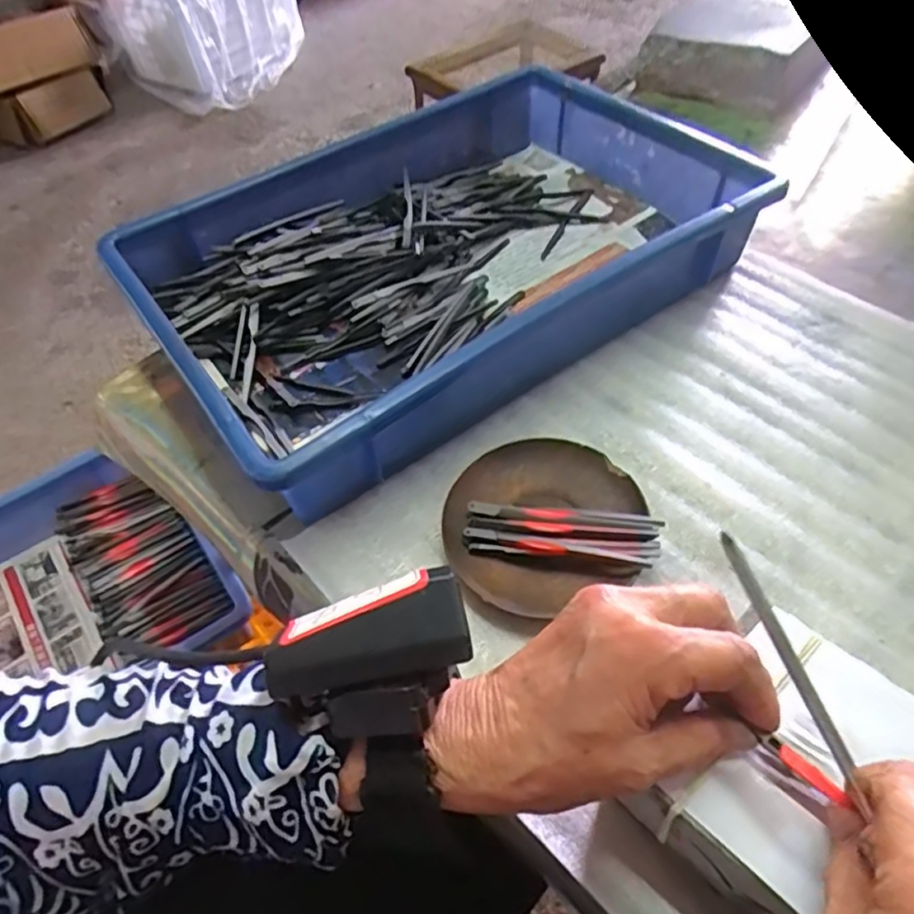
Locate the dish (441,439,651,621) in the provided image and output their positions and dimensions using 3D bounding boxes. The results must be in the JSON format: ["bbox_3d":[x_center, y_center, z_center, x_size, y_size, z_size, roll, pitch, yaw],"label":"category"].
[{"bbox_3d":[0.051,0.036,0.381,0.114,0.016,0.104,-1,53,2],"label":"dish"}]

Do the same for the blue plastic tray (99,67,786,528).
[{"bbox_3d":[-0.011,-0.156,0.491,0.419,0.072,0.274,-32,58,-20],"label":"blue plastic tray"}]

